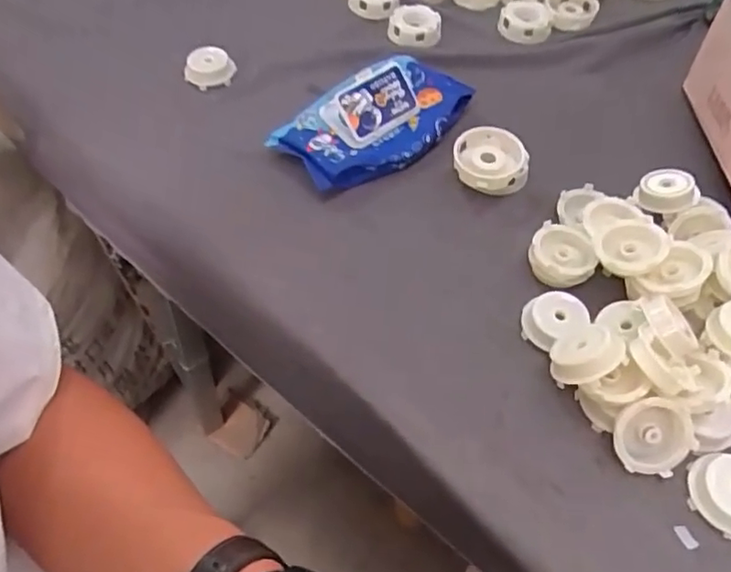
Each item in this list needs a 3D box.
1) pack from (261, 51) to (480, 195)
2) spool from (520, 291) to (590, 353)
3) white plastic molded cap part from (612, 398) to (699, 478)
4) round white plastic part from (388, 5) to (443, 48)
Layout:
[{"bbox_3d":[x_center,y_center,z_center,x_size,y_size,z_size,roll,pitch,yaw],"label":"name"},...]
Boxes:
[{"bbox_3d":[0.009,-0.170,0.585,0.203,0.063,0.114,-31,61,-19],"label":"pack"},{"bbox_3d":[0.149,0.026,0.467,0.050,0.020,0.042,-30,60,-18],"label":"spool"},{"bbox_3d":[0.197,0.102,0.401,0.053,0.018,0.053,5,97,-3],"label":"white plastic molded cap part"},{"bbox_3d":[0.059,-0.310,0.695,0.059,0.025,0.059,0,56,1],"label":"round white plastic part"}]

